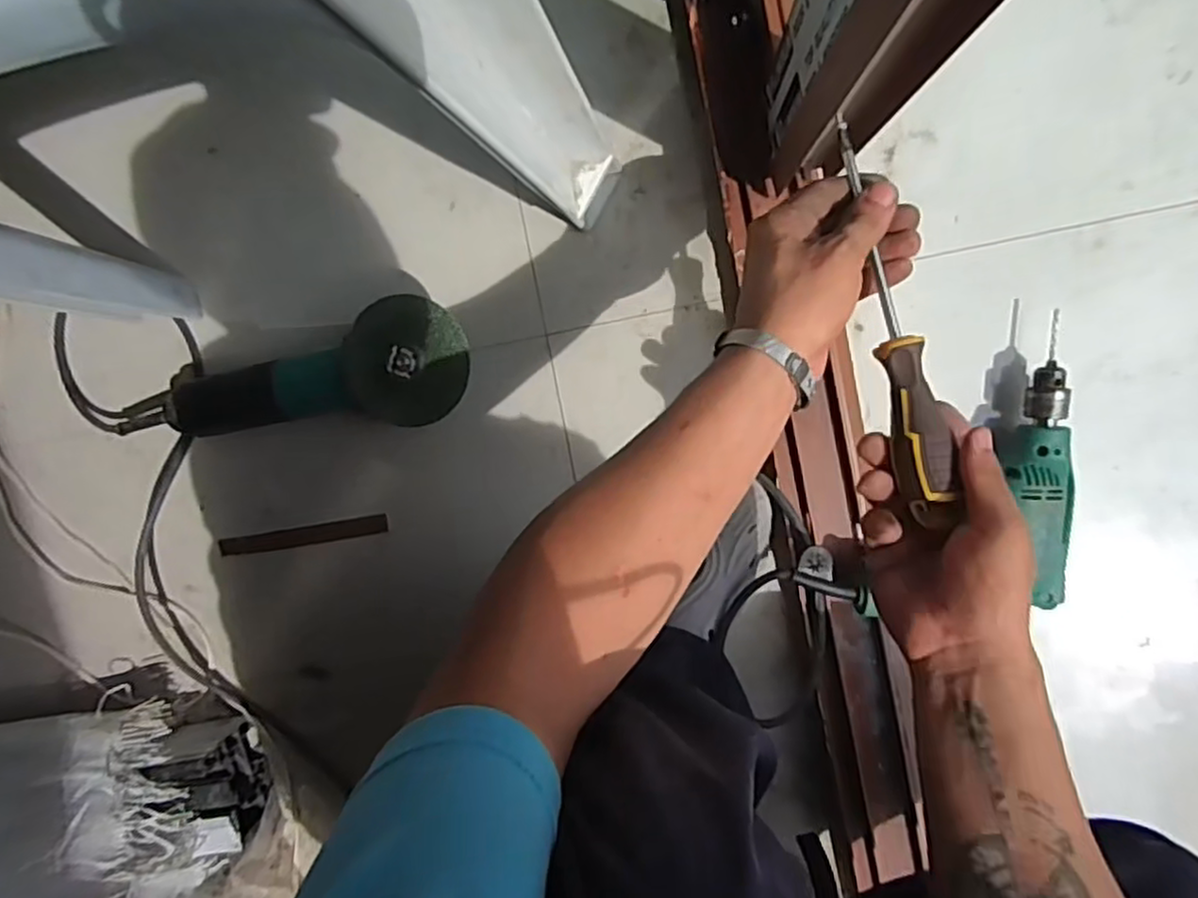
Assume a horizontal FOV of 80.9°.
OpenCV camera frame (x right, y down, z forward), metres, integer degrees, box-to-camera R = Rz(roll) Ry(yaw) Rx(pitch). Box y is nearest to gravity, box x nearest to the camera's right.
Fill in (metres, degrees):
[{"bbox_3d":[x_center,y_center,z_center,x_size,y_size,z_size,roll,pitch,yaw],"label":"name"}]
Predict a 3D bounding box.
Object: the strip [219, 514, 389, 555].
[{"bbox_3d":[-0.276,0.081,0.651,0.168,0.009,0.018,-9,96,8],"label":"strip"}]

